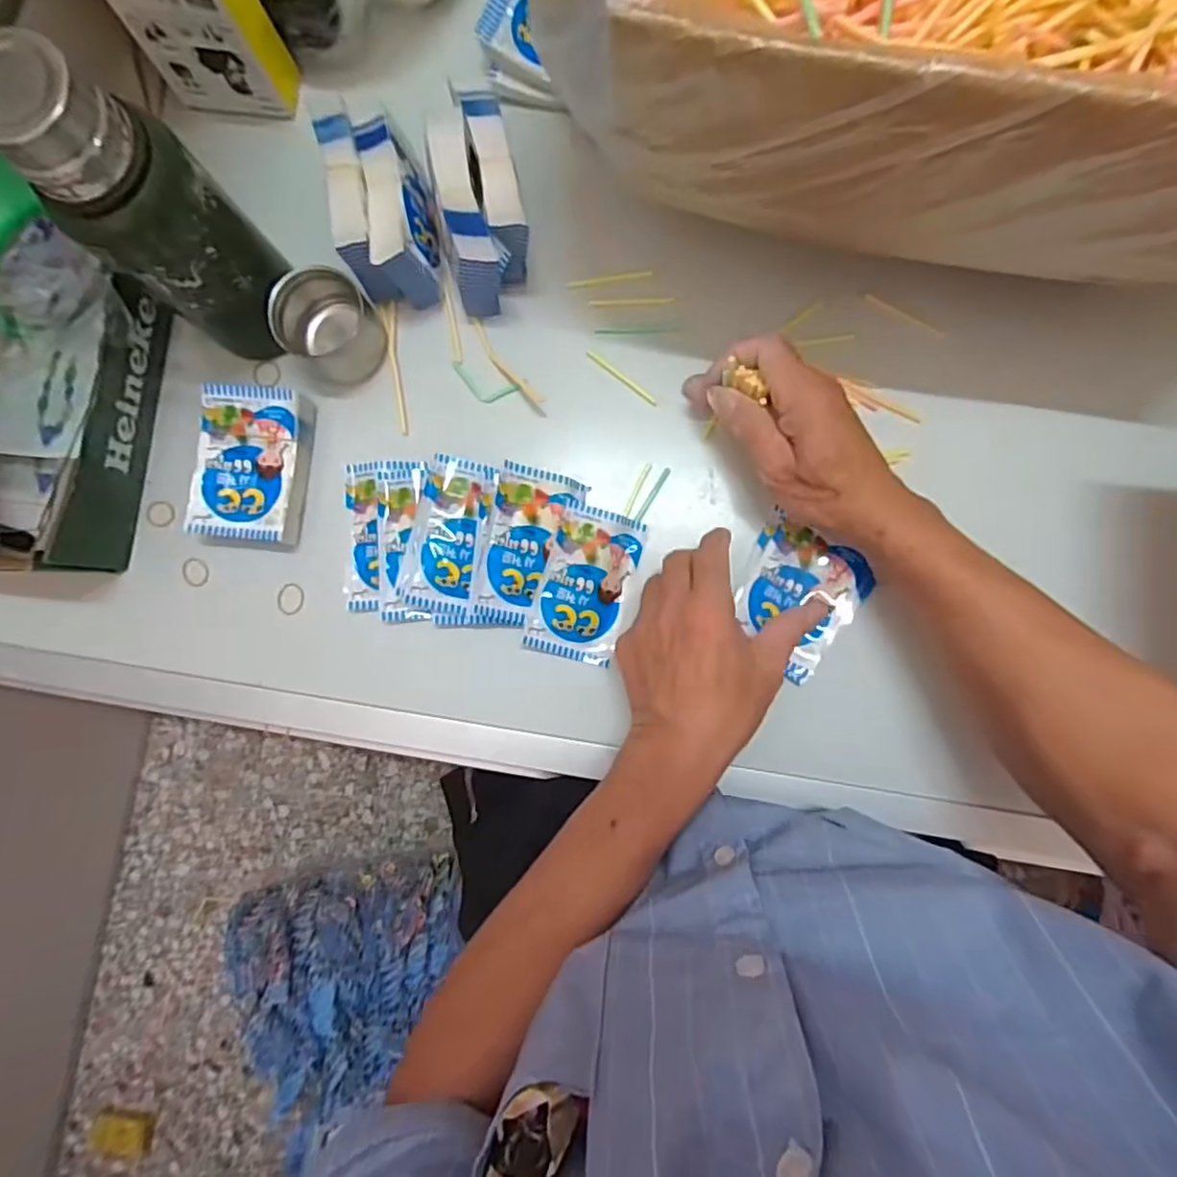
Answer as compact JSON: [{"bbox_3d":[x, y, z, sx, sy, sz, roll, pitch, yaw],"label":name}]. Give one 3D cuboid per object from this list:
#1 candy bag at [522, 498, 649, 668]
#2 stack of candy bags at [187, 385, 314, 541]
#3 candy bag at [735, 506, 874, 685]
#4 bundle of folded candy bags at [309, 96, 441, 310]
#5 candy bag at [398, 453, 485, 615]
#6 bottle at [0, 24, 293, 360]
[{"bbox_3d":[-0.001,-0.002,0.438,0.059,0.014,0.103,18,91,-13],"label":"candy bag"},{"bbox_3d":[-0.234,-0.087,0.446,0.069,0.025,0.108,5,87,4],"label":"stack of candy bags"},{"bbox_3d":[0.140,0.007,0.438,0.082,0.010,0.091,32,89,4],"label":"candy bag"},{"bbox_3d":[-0.134,-0.252,0.428,0.056,0.068,0.112,-10,87,3],"label":"bundle of folded candy bags"},{"bbox_3d":[-0.097,-0.037,0.431,0.049,0.015,0.101,10,88,4],"label":"candy bag"},{"bbox_3d":[-0.235,-0.201,0.358,0.060,0.169,0.070,34,89,4],"label":"bottle"}]

